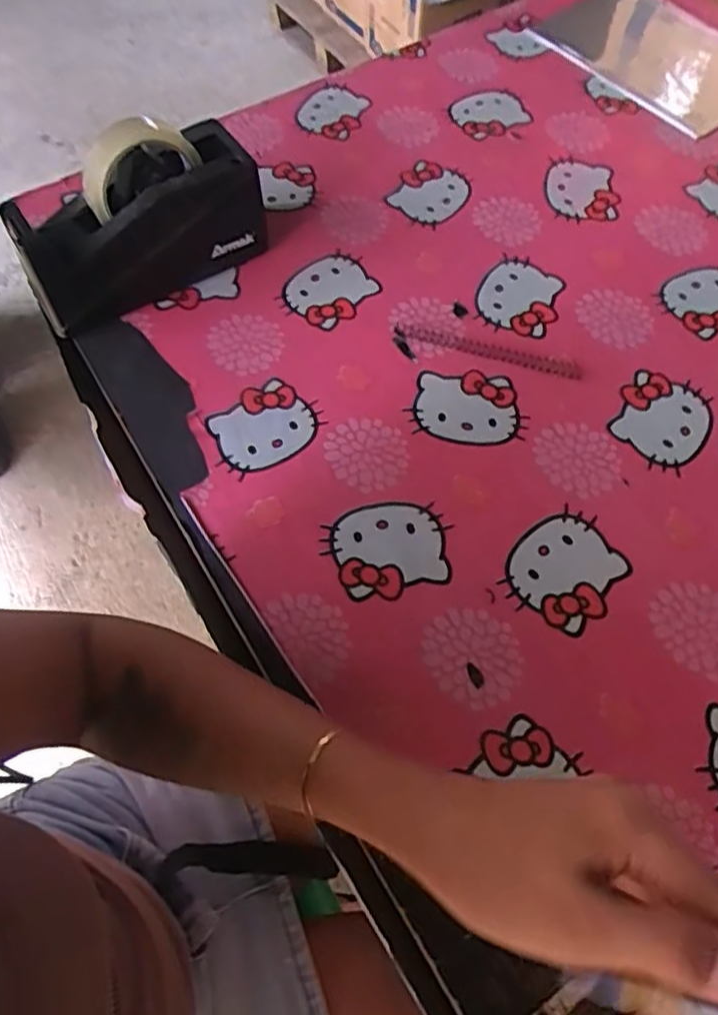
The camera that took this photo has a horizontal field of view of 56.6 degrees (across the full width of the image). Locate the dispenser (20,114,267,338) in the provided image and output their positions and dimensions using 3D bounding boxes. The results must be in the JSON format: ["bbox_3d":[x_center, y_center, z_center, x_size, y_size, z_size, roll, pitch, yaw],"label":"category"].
[{"bbox_3d":[-0.180,-0.235,0.543,0.198,0.120,0.072,-29,64,-14],"label":"dispenser"}]

